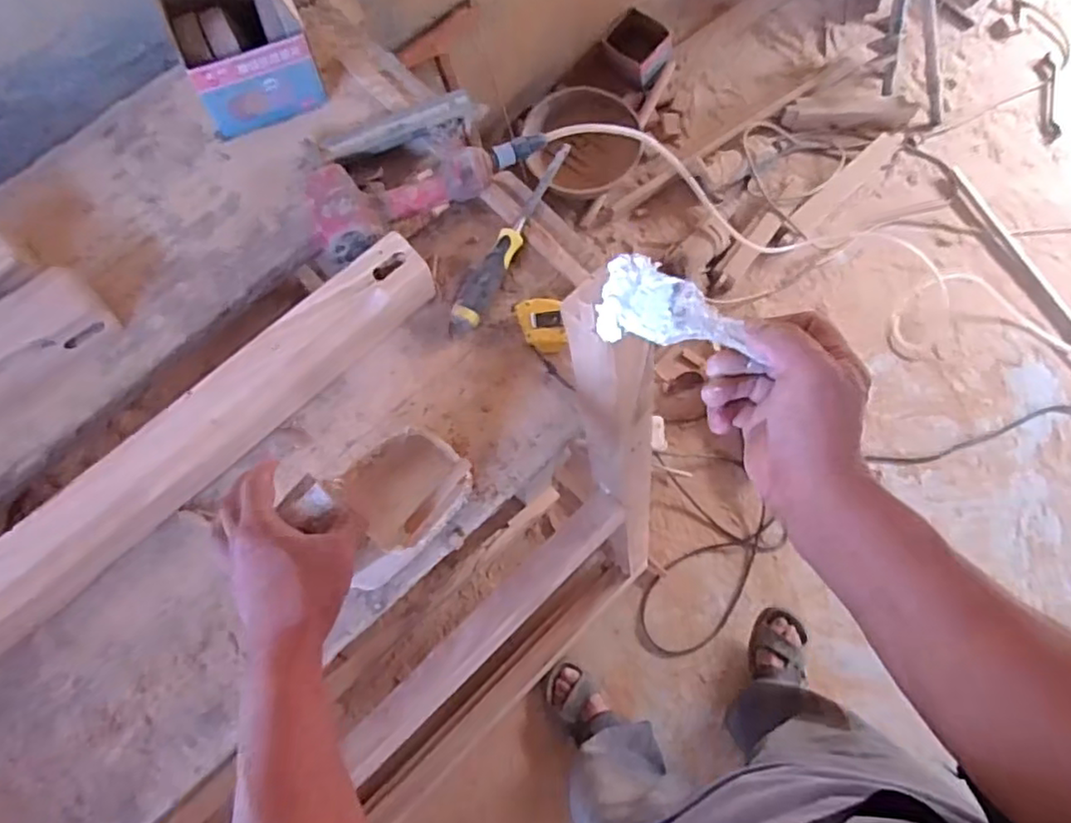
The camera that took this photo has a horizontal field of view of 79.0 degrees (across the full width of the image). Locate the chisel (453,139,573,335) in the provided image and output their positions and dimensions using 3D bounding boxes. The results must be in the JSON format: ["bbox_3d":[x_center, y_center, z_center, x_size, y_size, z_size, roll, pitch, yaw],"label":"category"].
[{"bbox_3d":[-0.038,-0.191,0.744,0.041,0.026,0.235,25,75,4],"label":"chisel"}]

